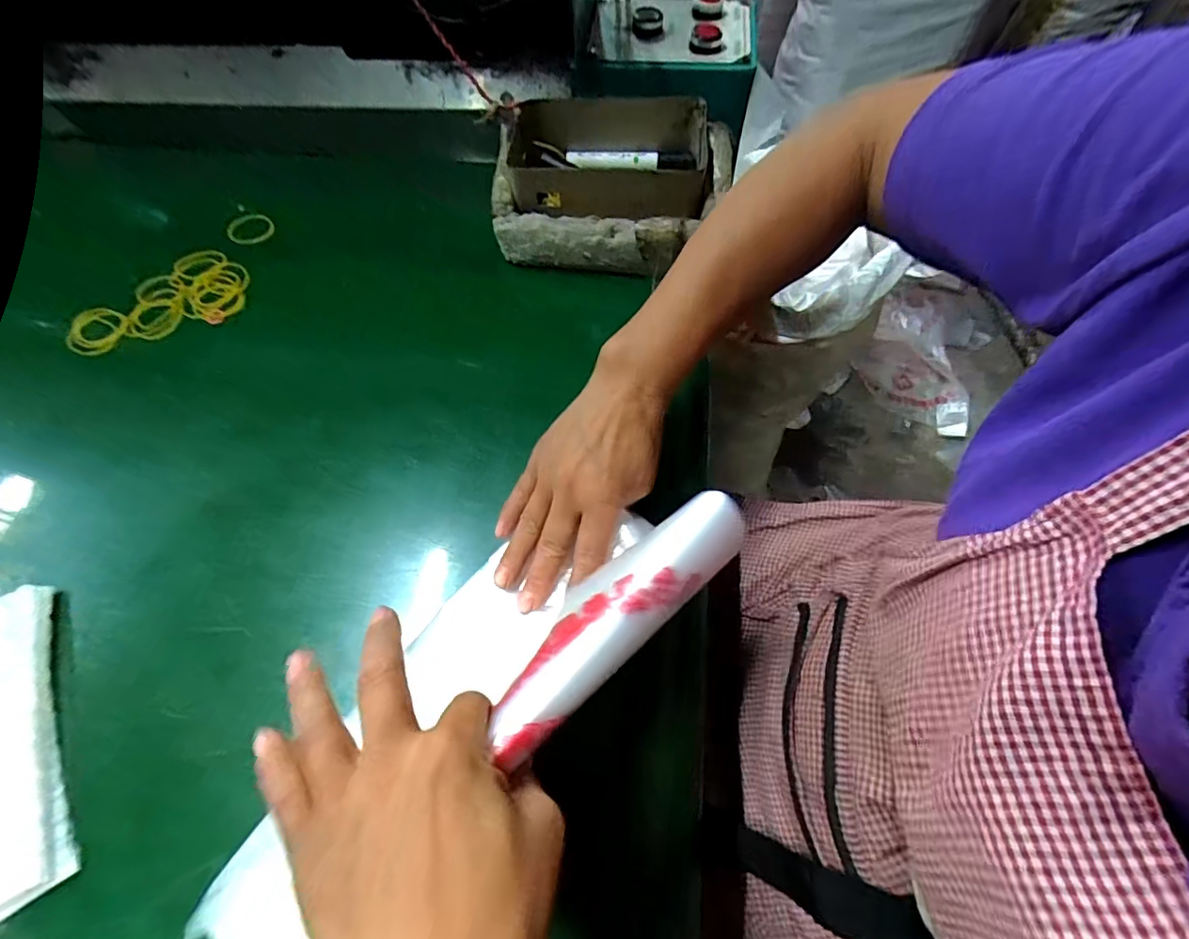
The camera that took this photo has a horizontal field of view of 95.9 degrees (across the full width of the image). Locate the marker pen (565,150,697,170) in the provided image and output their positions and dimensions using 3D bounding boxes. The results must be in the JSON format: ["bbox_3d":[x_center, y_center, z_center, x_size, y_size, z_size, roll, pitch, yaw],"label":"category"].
[{"bbox_3d":[0.036,-0.301,0.521,0.124,0.018,0.015,1,62,2],"label":"marker pen"}]

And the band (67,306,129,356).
[{"bbox_3d":[-0.445,-0.124,0.478,0.042,0.008,0.048,36,75,4],"label":"band"}]

